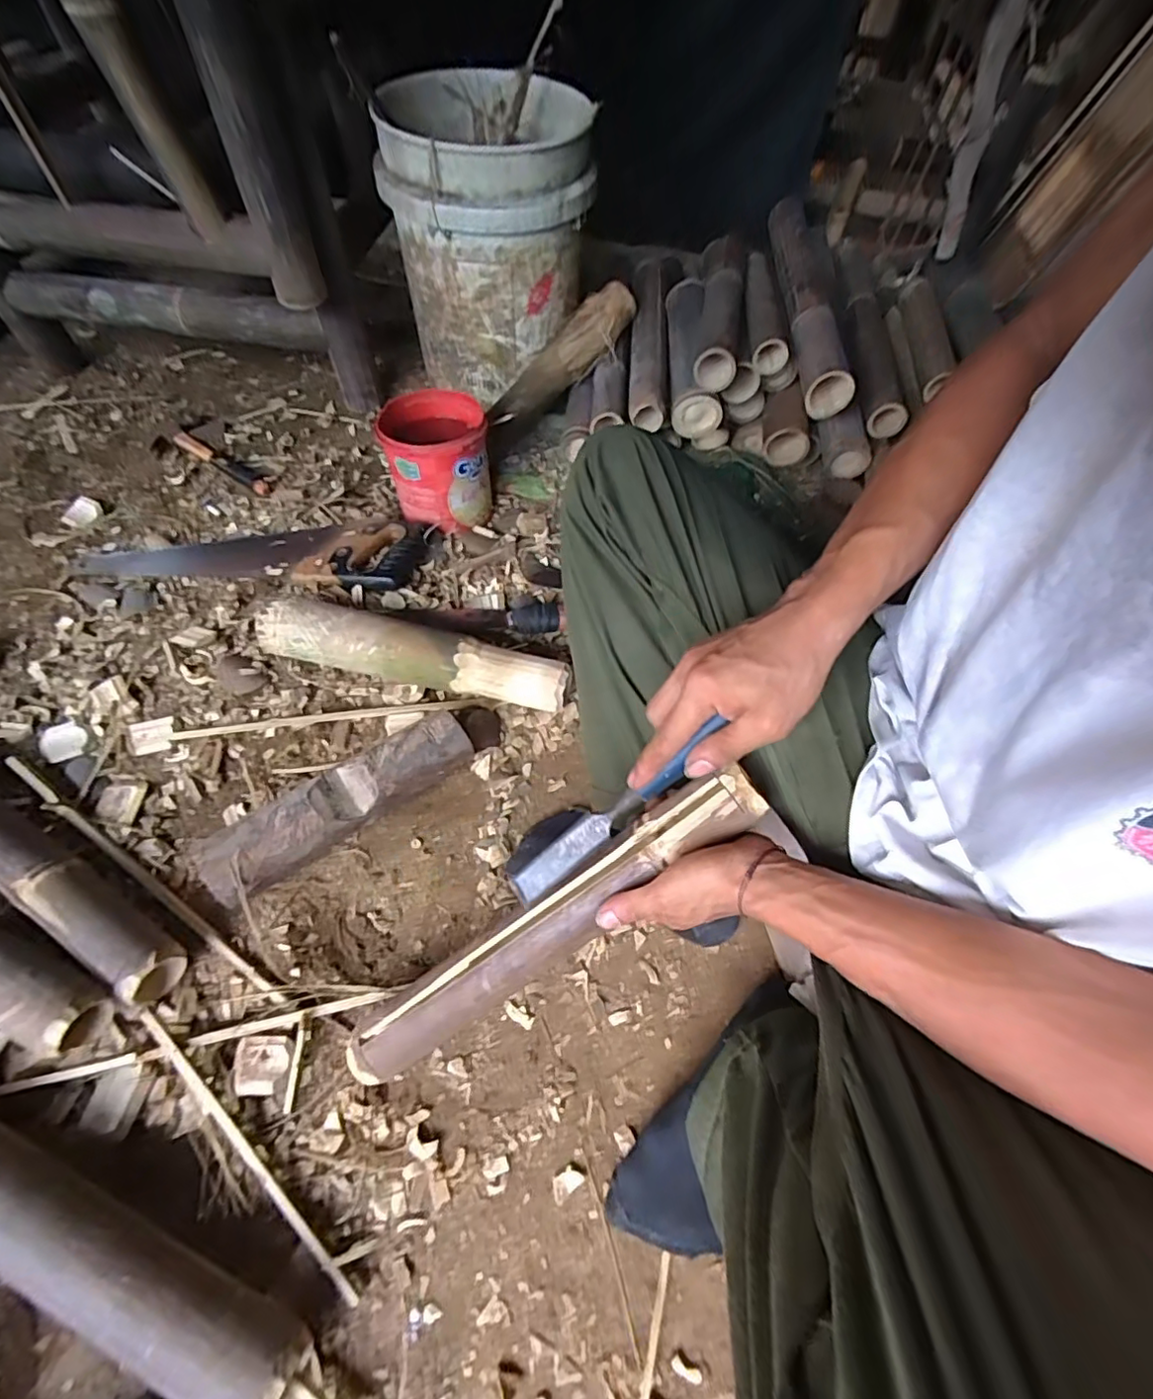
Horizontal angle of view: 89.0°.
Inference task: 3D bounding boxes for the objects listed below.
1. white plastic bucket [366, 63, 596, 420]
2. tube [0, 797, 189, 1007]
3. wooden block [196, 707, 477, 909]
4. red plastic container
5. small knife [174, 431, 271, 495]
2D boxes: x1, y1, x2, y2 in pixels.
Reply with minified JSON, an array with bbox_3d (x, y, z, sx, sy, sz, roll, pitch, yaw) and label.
[{"bbox_3d":[-0.130,-0.715,0.920,0.274,0.331,0.317,-3,57,-6],"label":"white plastic bucket"},{"bbox_3d":[-0.519,0.153,0.555,0.387,0.062,0.057,30,59,15],"label":"tube"},{"bbox_3d":[-0.237,0.106,0.608,0.274,0.060,0.070,-31,64,-23],"label":"wooden block"},{"bbox_3d":[-0.194,-0.326,0.826,0.138,0.141,0.153,-9,58,-11],"label":"red plastic container"},{"bbox_3d":[-0.569,-0.382,0.941,0.233,0.012,0.028,33,60,16],"label":"small knife"}]

